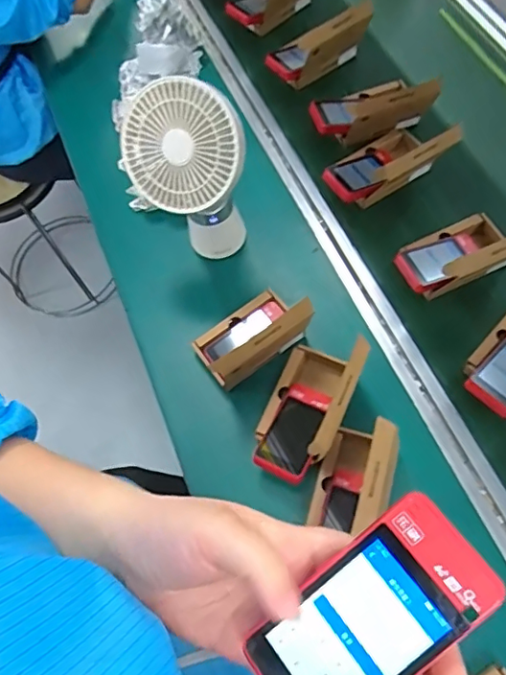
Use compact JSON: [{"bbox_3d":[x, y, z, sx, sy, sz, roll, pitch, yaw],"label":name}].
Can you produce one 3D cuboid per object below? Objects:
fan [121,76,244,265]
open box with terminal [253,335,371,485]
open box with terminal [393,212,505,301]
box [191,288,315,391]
[{"bbox_3d":[-0.080,-0.195,0.703,0.136,0.244,0.128,-17,69,-4],"label":"fan"},{"bbox_3d":[0.062,0.078,0.637,0.087,0.122,0.152,22,71,10],"label":"open box with terminal"},{"bbox_3d":[0.282,-0.119,0.732,0.155,0.131,0.105,-26,70,-8],"label":"open box with terminal"},{"bbox_3d":[-0.005,-0.009,0.685,0.132,0.134,0.090,-33,71,-10],"label":"box"}]

